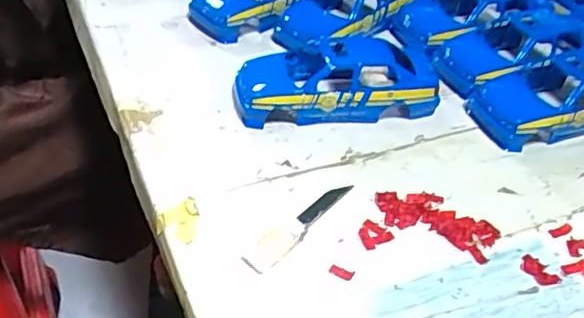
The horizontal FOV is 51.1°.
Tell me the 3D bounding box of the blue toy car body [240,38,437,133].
[{"bbox_3d":[0.028,-0.053,0.390,0.122,0.047,0.052,-2,43,-8],"label":"blue toy car body"}]

